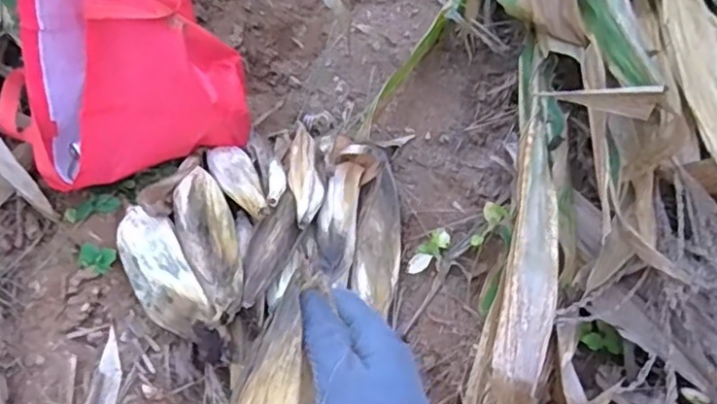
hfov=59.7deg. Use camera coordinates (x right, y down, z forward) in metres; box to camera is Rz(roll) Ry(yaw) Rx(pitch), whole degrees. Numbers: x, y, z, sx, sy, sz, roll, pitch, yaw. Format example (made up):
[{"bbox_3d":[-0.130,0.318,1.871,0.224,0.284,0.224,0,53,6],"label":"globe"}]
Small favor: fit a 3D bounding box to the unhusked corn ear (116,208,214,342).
[{"bbox_3d":[-0.250,0.088,0.787,0.075,0.048,0.193,-27,58,-16],"label":"unhusked corn ear"}]

